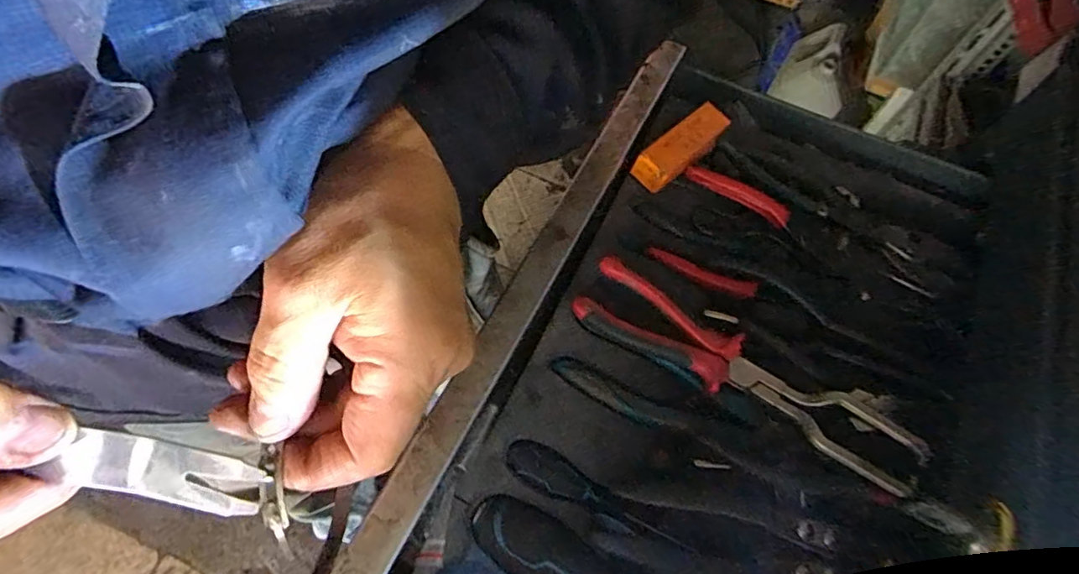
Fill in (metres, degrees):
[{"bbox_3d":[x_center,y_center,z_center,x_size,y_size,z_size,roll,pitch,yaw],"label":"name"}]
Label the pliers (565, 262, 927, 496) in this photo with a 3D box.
[{"bbox_3d":[0.120,0.049,0.334,0.208,0.017,0.040,31,64,13],"label":"pliers"}]

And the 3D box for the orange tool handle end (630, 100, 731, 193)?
[{"bbox_3d":[0.108,-0.107,0.419,0.081,0.025,0.026,-40,70,-21],"label":"orange tool handle end"}]

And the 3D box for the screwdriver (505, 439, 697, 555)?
[{"bbox_3d":[0.031,0.121,0.319,0.109,0.017,0.024,25,63,11],"label":"screwdriver"}]

